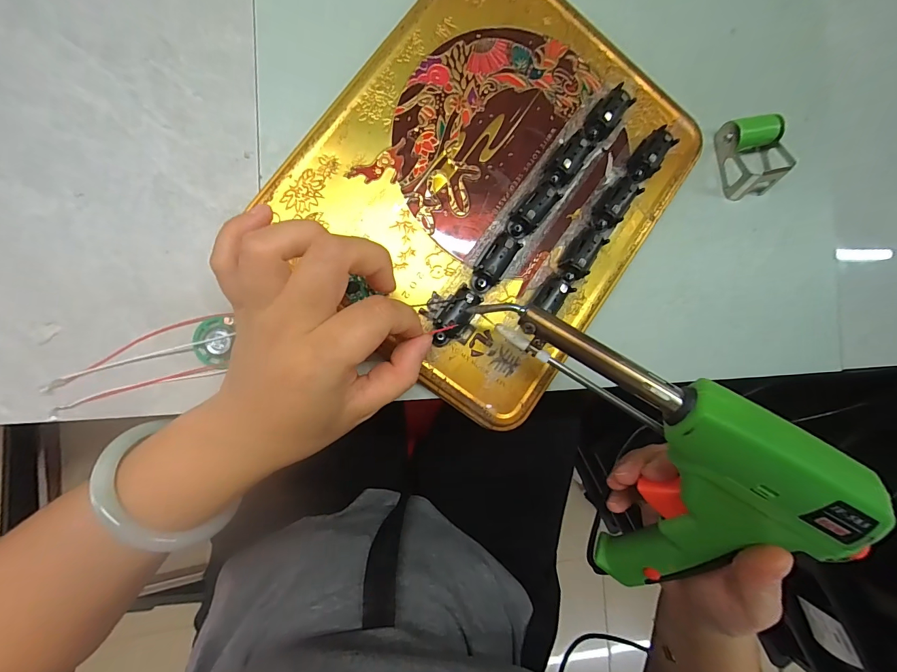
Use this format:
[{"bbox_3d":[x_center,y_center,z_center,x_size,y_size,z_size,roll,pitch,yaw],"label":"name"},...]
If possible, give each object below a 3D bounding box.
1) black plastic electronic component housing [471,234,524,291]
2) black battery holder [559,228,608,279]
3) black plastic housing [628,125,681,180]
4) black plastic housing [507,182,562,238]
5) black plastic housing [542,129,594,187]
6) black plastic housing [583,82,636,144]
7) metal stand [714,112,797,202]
[{"bbox_3d":[0.027,-0.042,0.219,0.015,0.014,0.038,37,83,-7],"label":"black plastic electronic component housing"},{"bbox_3d":[0.079,-0.049,0.228,0.017,0.015,0.035,34,84,-8],"label":"black battery holder"},{"bbox_3d":[0.123,-0.109,0.236,0.018,0.014,0.032,41,83,-7],"label":"black plastic housing"},{"bbox_3d":[0.048,-0.071,0.222,0.016,0.015,0.034,37,83,-7],"label":"black plastic housing"},{"bbox_3d":[0.072,-0.105,0.226,0.015,0.015,0.038,42,83,-7],"label":"black plastic housing"},{"bbox_3d":[0.094,-0.131,0.231,0.015,0.015,0.032,45,82,-6],"label":"black plastic housing"},{"bbox_3d":[0.206,-0.122,0.260,0.040,0.022,0.049,-12,91,-10],"label":"metal stand"}]

